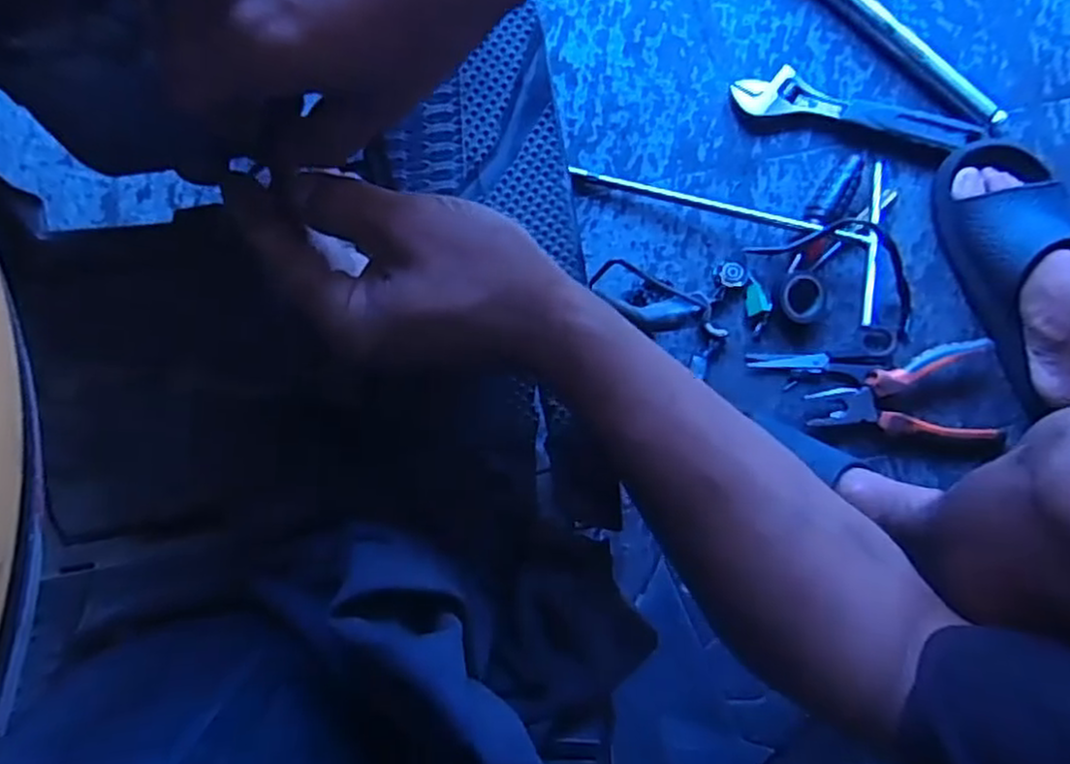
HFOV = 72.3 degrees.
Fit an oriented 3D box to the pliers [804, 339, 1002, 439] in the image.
[{"bbox_3d":[0.325,0.011,0.646,0.158,0.029,0.083,-3,80,-2],"label":"pliers"}]

